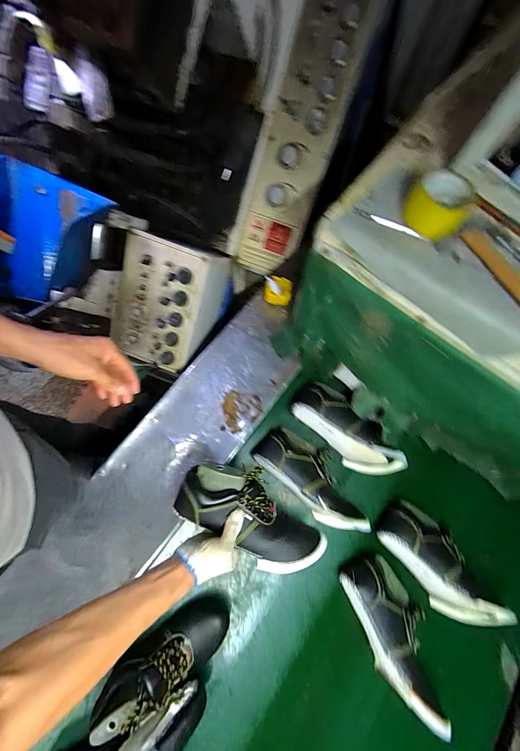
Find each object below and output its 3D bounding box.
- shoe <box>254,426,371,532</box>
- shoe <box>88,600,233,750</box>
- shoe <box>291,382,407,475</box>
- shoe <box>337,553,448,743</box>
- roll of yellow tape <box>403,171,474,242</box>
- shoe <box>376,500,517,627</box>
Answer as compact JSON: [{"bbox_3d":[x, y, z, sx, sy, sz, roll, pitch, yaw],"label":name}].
[{"bbox_3d":[0.129,0.243,0.684,0.301,0.095,0.134,42,74,9],"label":"shoe"},{"bbox_3d":[-0.182,0.560,0.565,0.265,0.101,0.102,-22,73,-34],"label":"shoe"},{"bbox_3d":[0.216,0.141,0.714,0.305,0.103,0.115,44,74,10],"label":"shoe"},{"bbox_3d":[0.283,0.528,0.594,0.126,0.096,0.279,-20,75,-11],"label":"shoe"},{"bbox_3d":[0.284,-0.275,0.463,0.097,0.048,0.089,29,72,5],"label":"roll of yellow tape"},{"bbox_3d":[0.403,0.426,0.646,0.124,0.080,0.294,-38,78,-15],"label":"shoe"}]

